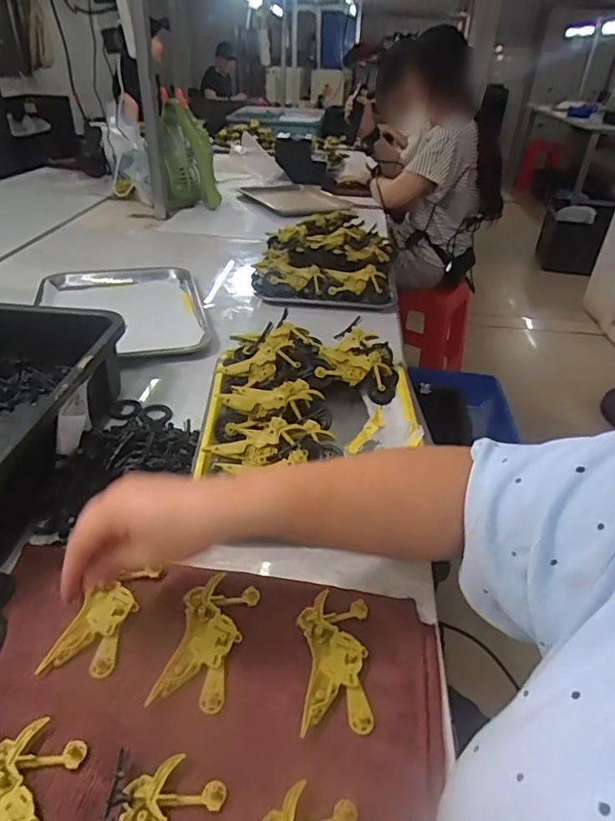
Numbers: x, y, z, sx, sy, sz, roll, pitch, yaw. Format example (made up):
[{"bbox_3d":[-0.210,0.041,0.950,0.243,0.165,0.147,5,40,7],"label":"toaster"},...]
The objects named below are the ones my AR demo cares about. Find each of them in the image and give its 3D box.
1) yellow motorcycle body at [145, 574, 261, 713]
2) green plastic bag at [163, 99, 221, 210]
[{"bbox_3d":[-0.074,0.169,0.382,0.049,0.010,0.101,10,35,9],"label":"yellow motorcycle body"},{"bbox_3d":[-0.310,-0.673,1.388,0.138,0.229,0.091,-5,35,-12],"label":"green plastic bag"}]

